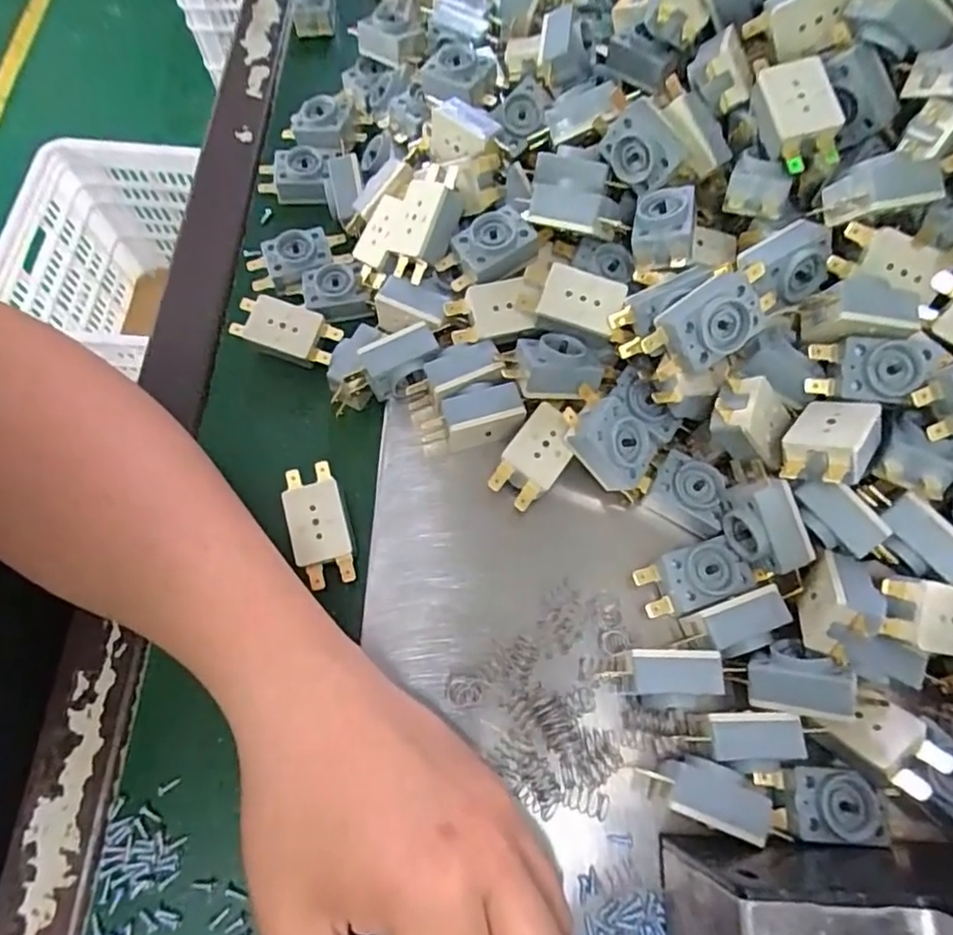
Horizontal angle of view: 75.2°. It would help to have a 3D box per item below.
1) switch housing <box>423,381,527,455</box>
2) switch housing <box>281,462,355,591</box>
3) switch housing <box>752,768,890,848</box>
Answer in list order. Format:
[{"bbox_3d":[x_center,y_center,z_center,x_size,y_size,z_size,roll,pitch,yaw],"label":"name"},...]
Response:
[{"bbox_3d":[-0.003,-0.024,0.298,0.047,0.028,0.020,-9,69,-4],"label":"switch housing"},{"bbox_3d":[-0.076,0.027,0.296,0.027,0.016,0.056,-15,69,-6],"label":"switch housing"},{"bbox_3d":[0.136,0.133,0.244,0.041,0.014,0.026,1,69,0],"label":"switch housing"}]

